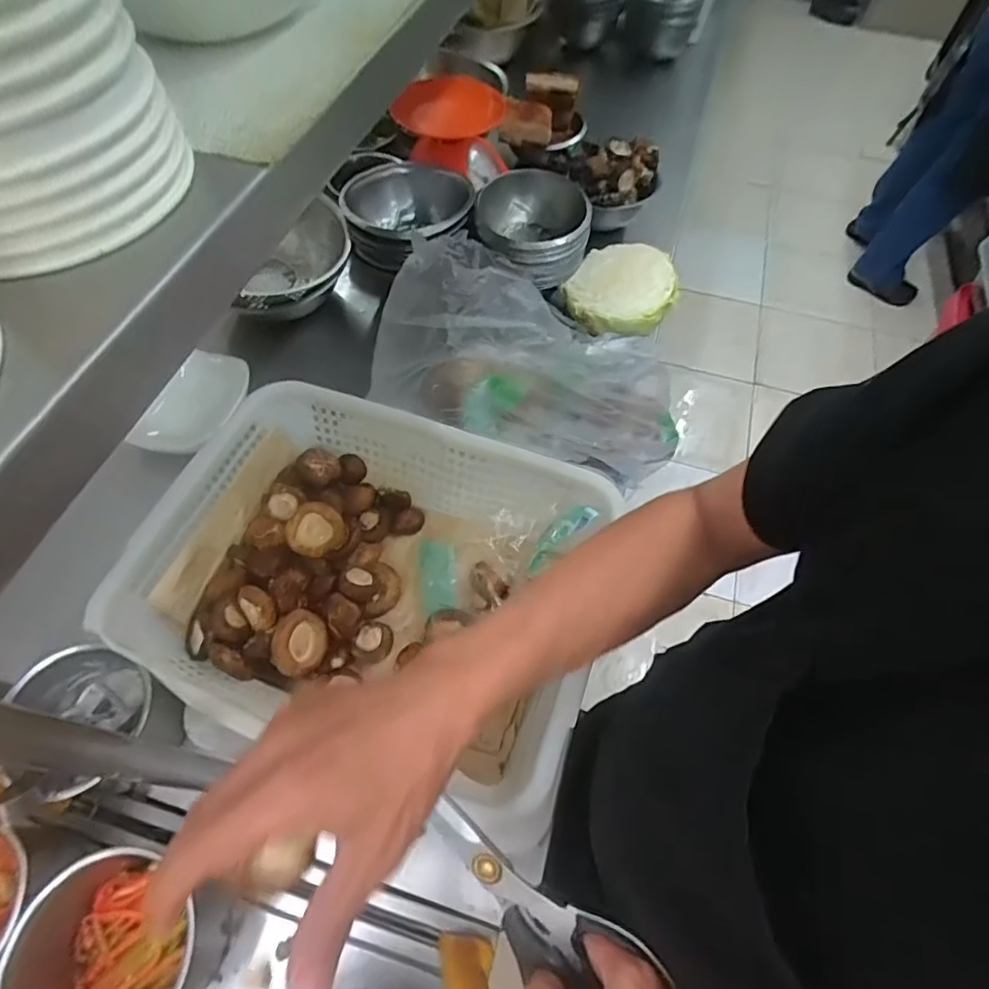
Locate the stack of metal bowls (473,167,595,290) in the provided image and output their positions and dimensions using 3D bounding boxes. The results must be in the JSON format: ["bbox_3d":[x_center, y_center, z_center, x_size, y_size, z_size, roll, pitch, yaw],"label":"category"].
[{"bbox_3d":[0.049,-0.365,0.751,0.147,0.073,0.153,-3,61,-5],"label":"stack of metal bowls"}]

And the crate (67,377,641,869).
[{"bbox_3d":[-0.111,0.077,0.518,0.383,0.115,0.293,18,61,7],"label":"crate"}]

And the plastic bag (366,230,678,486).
[{"bbox_3d":[0.052,-0.145,0.627,0.347,0.142,0.165,23,59,-18],"label":"plastic bag"}]

